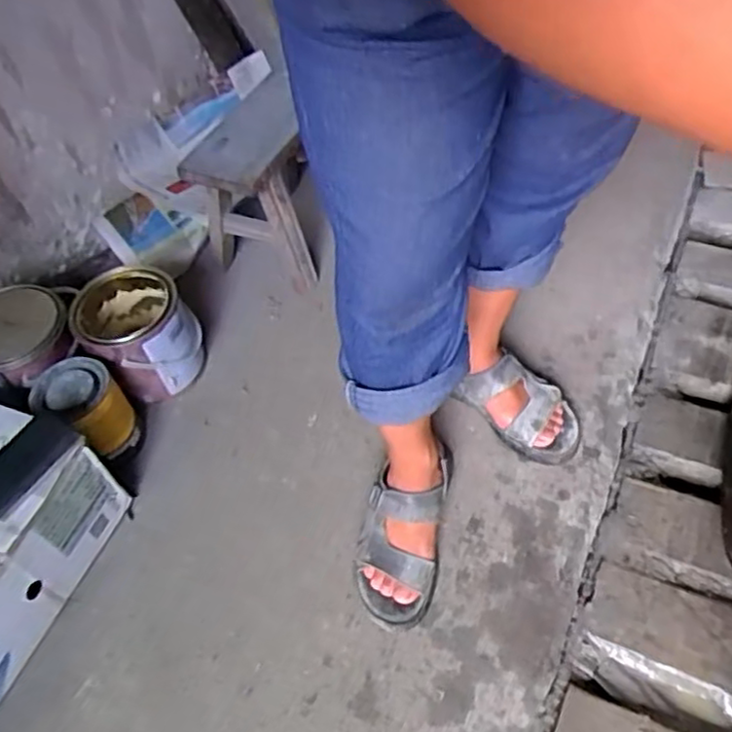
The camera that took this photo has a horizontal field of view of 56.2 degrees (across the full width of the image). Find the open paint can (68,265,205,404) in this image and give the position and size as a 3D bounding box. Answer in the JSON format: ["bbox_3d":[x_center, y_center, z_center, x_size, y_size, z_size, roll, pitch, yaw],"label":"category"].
[{"bbox_3d":[-0.348,-0.053,1.060,0.176,0.149,0.154,33,64,28],"label":"open paint can"}]

